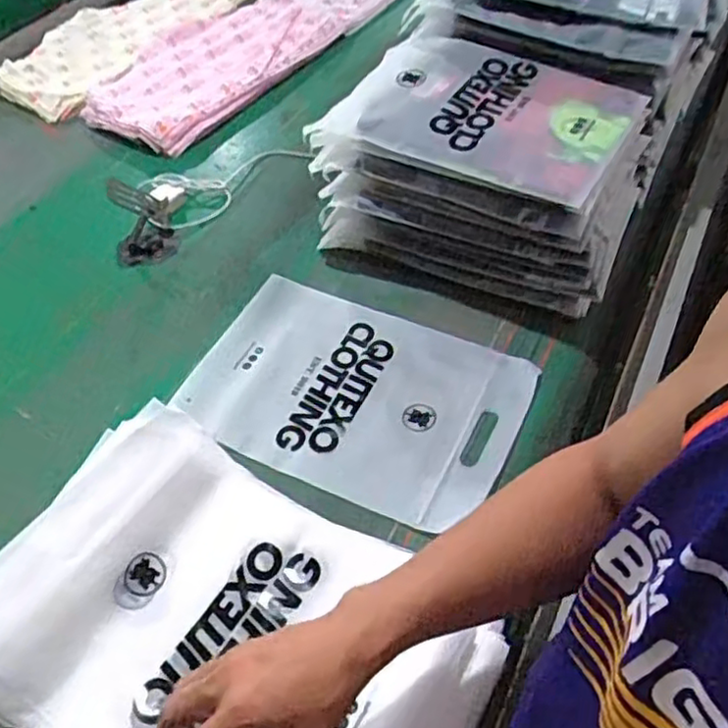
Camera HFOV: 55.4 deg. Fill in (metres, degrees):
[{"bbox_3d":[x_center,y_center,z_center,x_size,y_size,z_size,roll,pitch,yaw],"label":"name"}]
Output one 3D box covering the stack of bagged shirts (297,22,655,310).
[{"bbox_3d":[0.150,-0.248,0.869,0.368,0.183,0.277,20,53,19],"label":"stack of bagged shirts"}]

